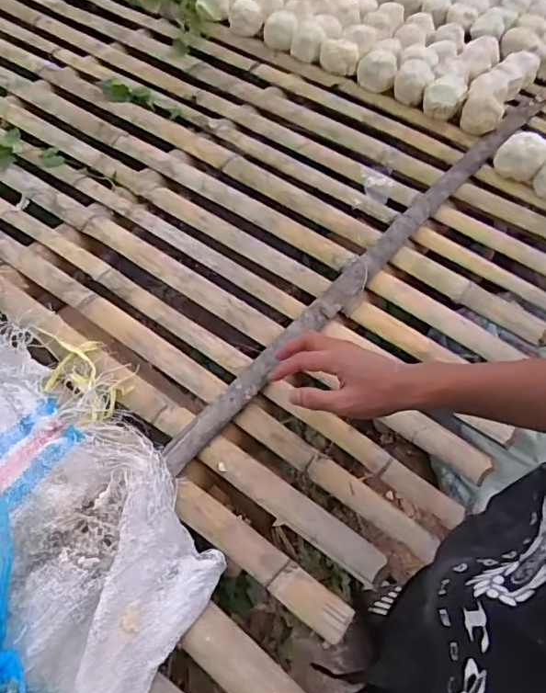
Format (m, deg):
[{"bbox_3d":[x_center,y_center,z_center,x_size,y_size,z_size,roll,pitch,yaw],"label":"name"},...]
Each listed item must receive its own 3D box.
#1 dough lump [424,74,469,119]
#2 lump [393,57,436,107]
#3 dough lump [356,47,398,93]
[{"bbox_3d":[0.322,-0.467,1.040,0.073,0.057,0.074,1,55,-1],"label":"dough lump"},{"bbox_3d":[0.270,-0.508,1.068,0.066,0.061,0.068,1,55,-1],"label":"lump"},{"bbox_3d":[0.203,-0.536,1.079,0.073,0.055,0.061,6,55,2],"label":"dough lump"}]

